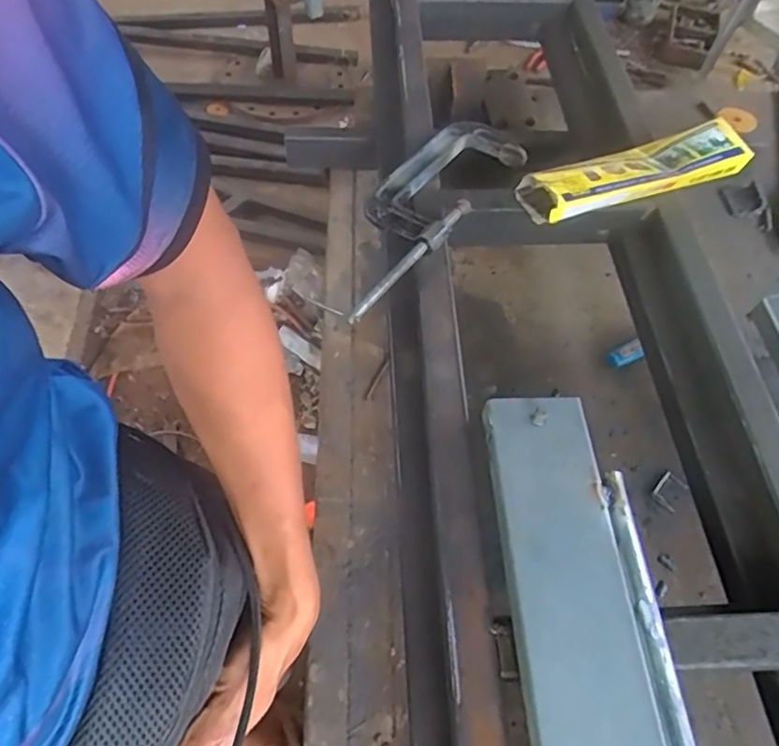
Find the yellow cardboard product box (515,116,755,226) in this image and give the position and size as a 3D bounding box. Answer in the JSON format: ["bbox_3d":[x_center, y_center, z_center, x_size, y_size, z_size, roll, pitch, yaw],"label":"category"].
[{"bbox_3d":[0.317,-0.260,0.770,0.313,0.040,0.078,-18,59,-14],"label":"yellow cardboard product box"}]

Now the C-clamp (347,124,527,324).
[{"bbox_3d":[0.026,-0.204,0.730,0.125,0.028,0.354,33,61,18],"label":"C-clamp"}]

